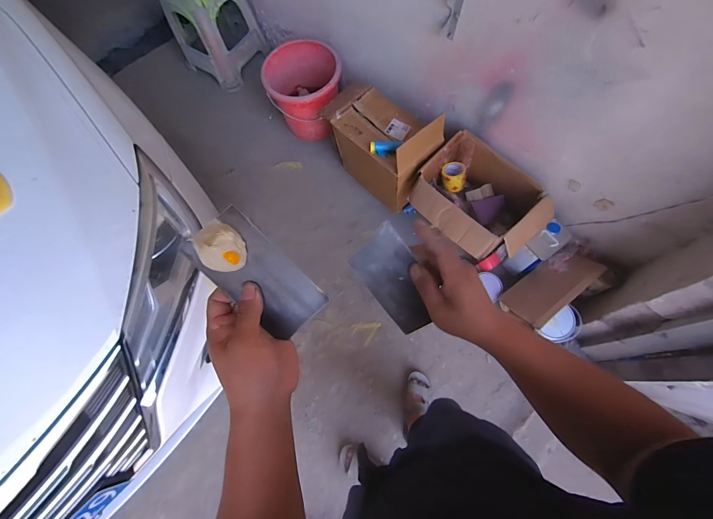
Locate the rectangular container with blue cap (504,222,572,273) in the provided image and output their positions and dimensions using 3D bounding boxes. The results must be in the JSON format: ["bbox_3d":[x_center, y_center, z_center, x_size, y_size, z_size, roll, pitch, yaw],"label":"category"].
[{"bbox_3d":[0.754,-0.040,1.362,0.205,0.193,0.094,-33,71,-13],"label":"rectangular container with blue cap"}]

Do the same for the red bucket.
[{"bbox_3d":[-0.253,-0.824,1.661,0.359,0.327,0.354,0,67,0],"label":"red bucket"}]

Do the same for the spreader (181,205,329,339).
[{"bbox_3d":[-0.096,0.018,0.314,0.129,0.023,0.068,44,100,-12],"label":"spreader"}]

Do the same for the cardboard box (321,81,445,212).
[{"bbox_3d":[0.123,-0.480,1.466,0.276,0.409,0.446,-41,73,-15],"label":"cardboard box"}]

